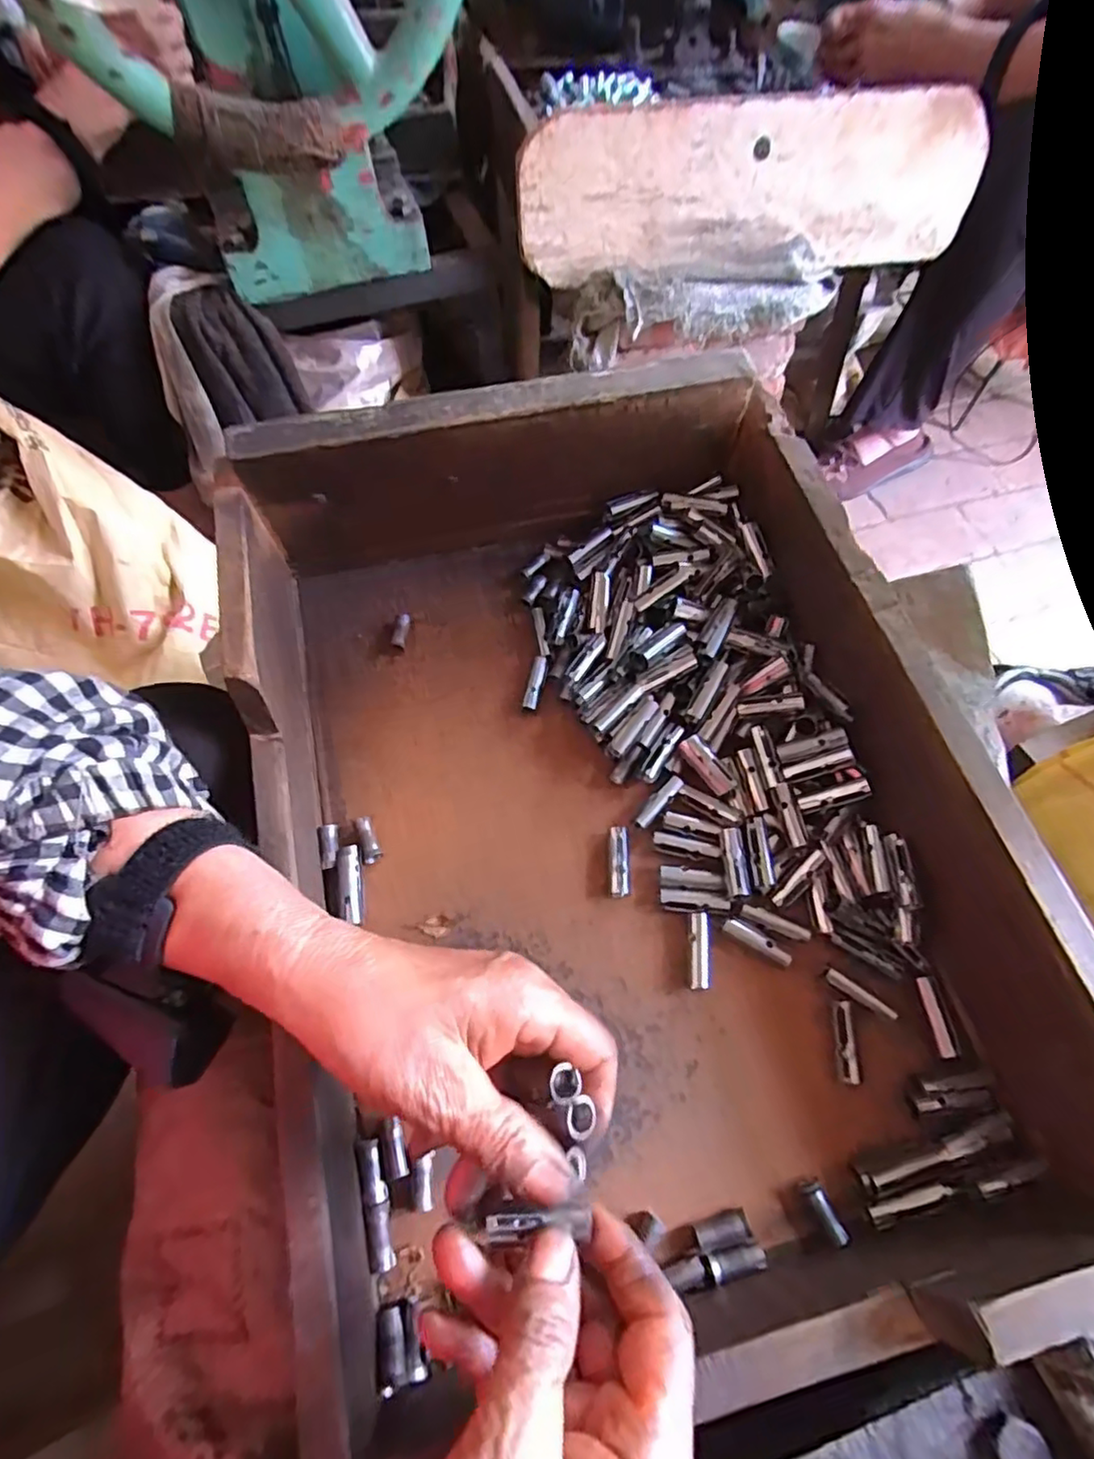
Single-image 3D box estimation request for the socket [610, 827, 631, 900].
[{"bbox_3d":[0.040,0.073,0.351,0.011,0.011,0.037,0,61,1],"label":"socket"}]

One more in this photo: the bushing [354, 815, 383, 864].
[{"bbox_3d":[-0.100,0.061,0.355,0.010,0.010,0.026,-19,62,-10],"label":"bushing"}]

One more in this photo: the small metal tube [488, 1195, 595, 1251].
[{"bbox_3d":[-0.003,0.174,0.225,0.036,0.008,0.011,-9,61,-6],"label":"small metal tube"}]

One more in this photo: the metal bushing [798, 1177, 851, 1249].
[{"bbox_3d":[0.124,0.215,0.284,0.009,0.007,0.025,-25,64,-13],"label":"metal bushing"}]

